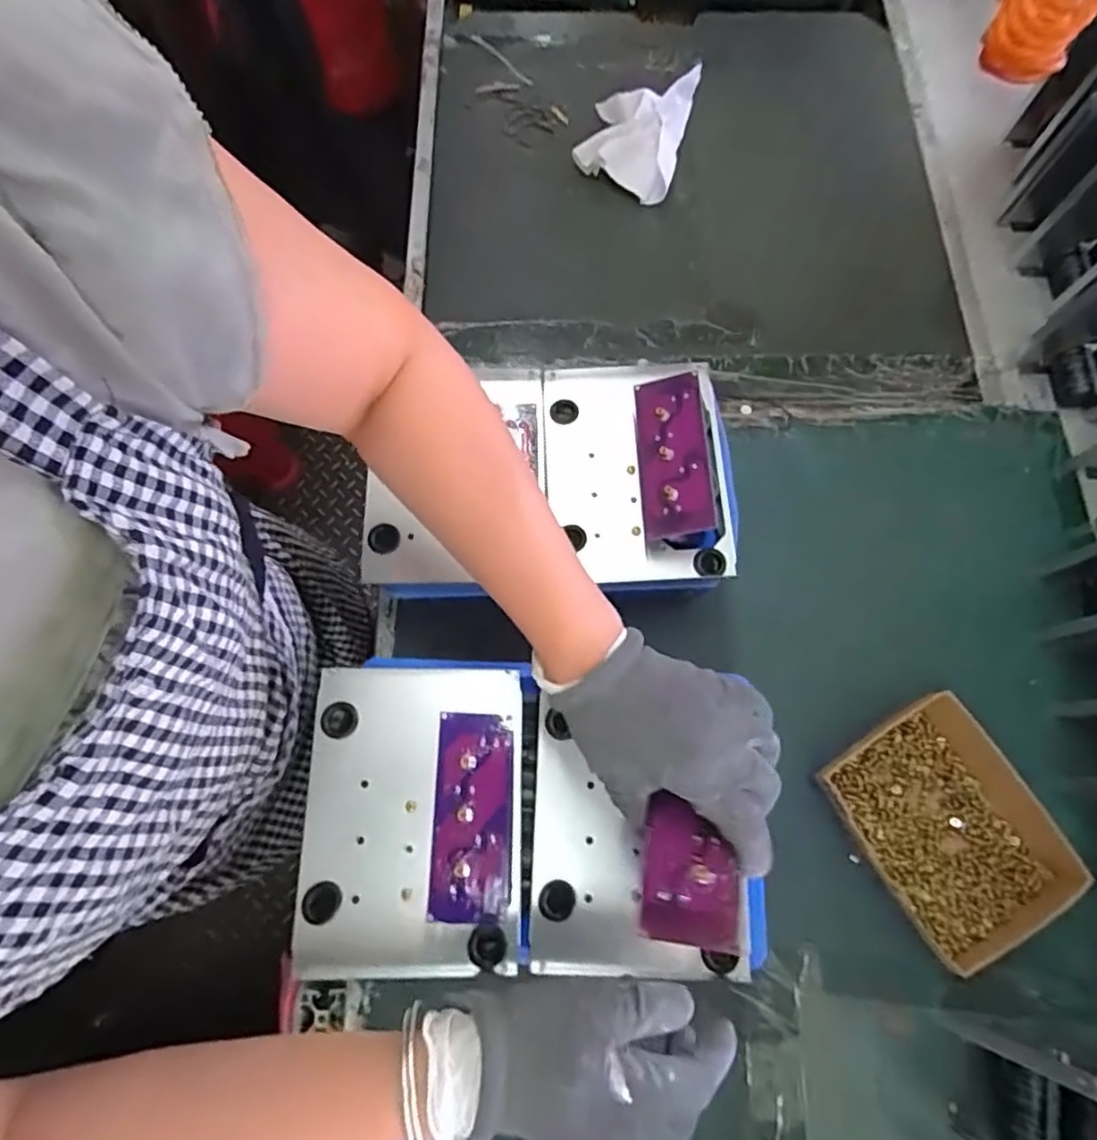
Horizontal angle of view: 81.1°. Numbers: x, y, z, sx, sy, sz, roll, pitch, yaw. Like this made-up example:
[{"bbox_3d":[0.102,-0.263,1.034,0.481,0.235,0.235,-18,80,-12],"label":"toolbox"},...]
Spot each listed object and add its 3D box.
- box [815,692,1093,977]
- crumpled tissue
[{"bbox_3d":[0.328,0.208,0.524,0.152,0.038,0.174,-30,74,-10],"label":"box"},{"bbox_3d":[0.105,-0.534,0.758,0.124,0.075,0.161,19,72,7],"label":"crumpled tissue"}]

